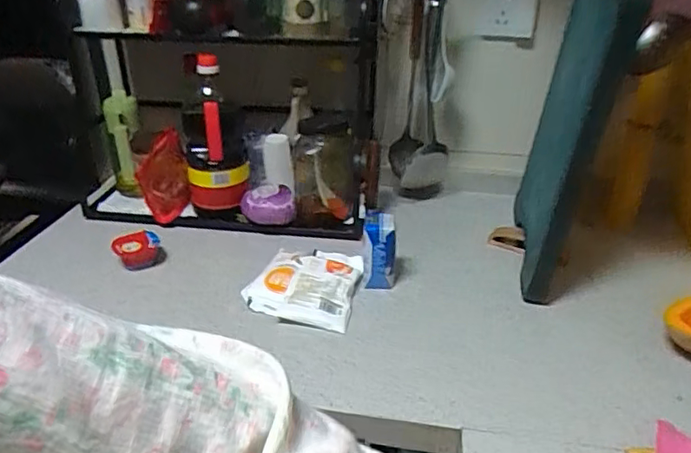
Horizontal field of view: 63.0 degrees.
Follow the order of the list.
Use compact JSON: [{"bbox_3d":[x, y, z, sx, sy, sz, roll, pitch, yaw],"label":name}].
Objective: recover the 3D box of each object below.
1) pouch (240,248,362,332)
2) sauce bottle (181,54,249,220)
[{"bbox_3d":[-0.061,0.085,0.824,0.157,0.036,0.153,6,30,12],"label":"pouch"},{"bbox_3d":[-0.227,-0.150,0.968,0.105,0.253,0.117,-7,30,-11],"label":"sauce bottle"}]

